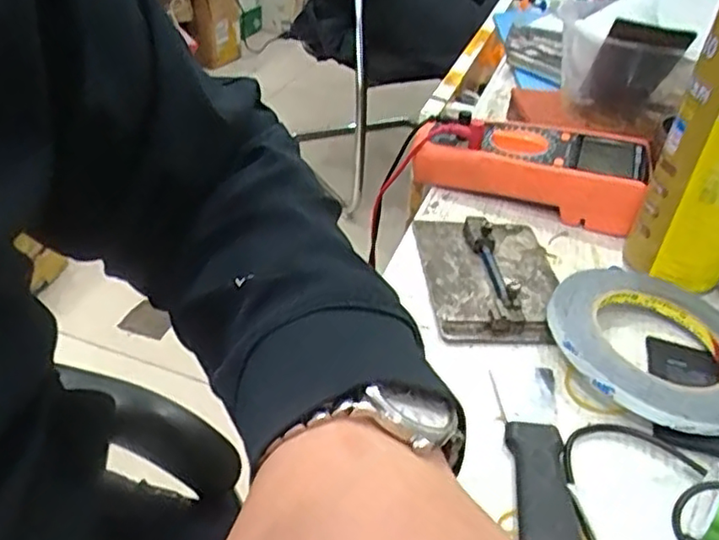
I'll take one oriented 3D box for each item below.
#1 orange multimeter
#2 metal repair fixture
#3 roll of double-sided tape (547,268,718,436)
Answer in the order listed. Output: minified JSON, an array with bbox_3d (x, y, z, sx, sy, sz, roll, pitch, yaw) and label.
[{"bbox_3d":[0.133,-0.084,0.528,0.174,0.049,0.098,21,38,18],"label":"orange multimeter"},{"bbox_3d":[0.087,0.002,0.442,0.087,0.022,0.129,2,36,-6],"label":"metal repair fixture"},{"bbox_3d":[0.176,0.040,0.386,0.133,0.013,0.120,-12,43,-35],"label":"roll of double-sided tape"}]

